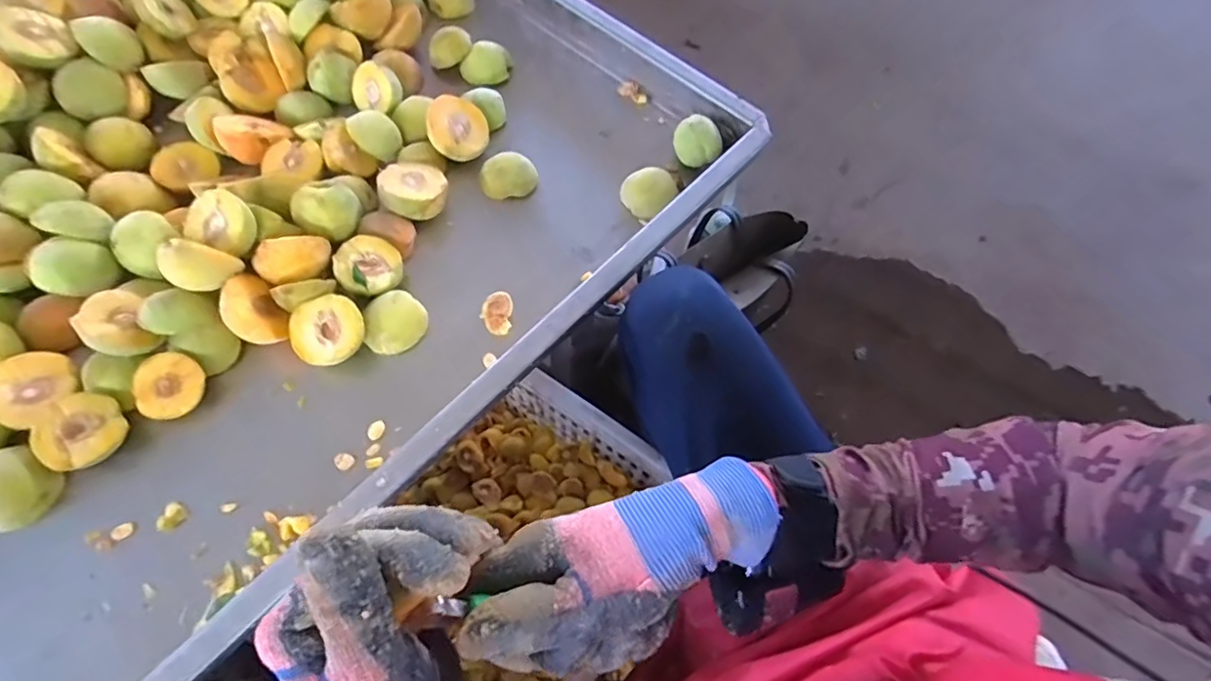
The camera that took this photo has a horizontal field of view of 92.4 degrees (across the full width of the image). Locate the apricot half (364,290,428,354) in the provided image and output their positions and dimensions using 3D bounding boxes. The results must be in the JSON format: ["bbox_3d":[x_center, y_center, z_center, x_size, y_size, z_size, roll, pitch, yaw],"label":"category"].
[{"bbox_3d":[-0.181,-0.016,0.504,0.046,0.027,0.049,-3,65,-5],"label":"apricot half"}]

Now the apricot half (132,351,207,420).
[{"bbox_3d":[-0.349,0.036,0.467,0.051,0.015,0.051,4,76,-16],"label":"apricot half"}]

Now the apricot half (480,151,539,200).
[{"bbox_3d":[-0.097,-0.165,0.586,0.056,0.032,0.039,-8,65,-7],"label":"apricot half"}]

